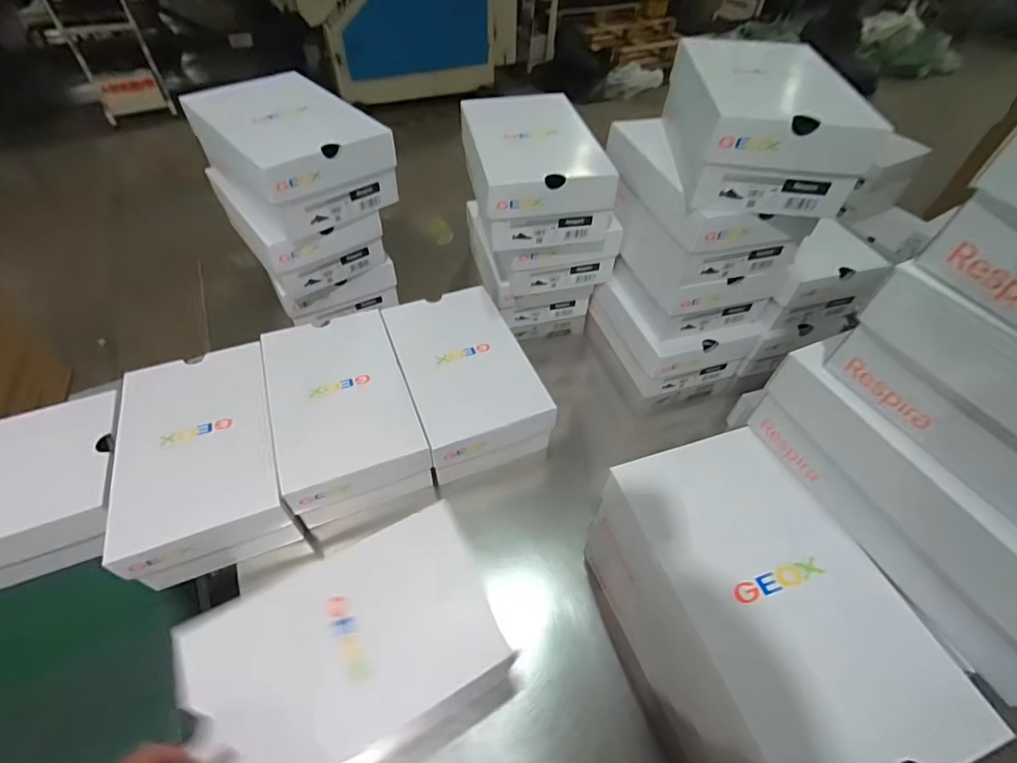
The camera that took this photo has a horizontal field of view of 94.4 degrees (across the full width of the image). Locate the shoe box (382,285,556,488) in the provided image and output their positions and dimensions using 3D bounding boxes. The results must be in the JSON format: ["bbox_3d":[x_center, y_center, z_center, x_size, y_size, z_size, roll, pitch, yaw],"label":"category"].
[{"bbox_3d":[-0.069,-0.012,0.729,0.175,0.079,0.294,-17,53,-16],"label":"shoe box"}]

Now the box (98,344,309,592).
[{"bbox_3d":[-0.405,0.101,0.643,0.182,0.107,0.289,-17,53,-16],"label":"box"}]

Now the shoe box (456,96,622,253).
[{"bbox_3d":[0.038,-0.338,0.756,0.183,0.117,0.278,-8,51,-9],"label":"shoe box"}]

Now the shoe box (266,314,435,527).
[{"bbox_3d":[-0.240,0.041,0.701,0.181,0.107,0.277,-17,53,-16],"label":"shoe box"}]

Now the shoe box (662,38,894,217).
[{"bbox_3d":[0.320,-0.340,0.617,0.176,0.112,0.259,4,50,1],"label":"shoe box"}]

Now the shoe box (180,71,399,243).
[{"bbox_3d":[-0.343,-0.366,0.753,0.198,0.116,0.285,-35,60,-27],"label":"shoe box"}]

